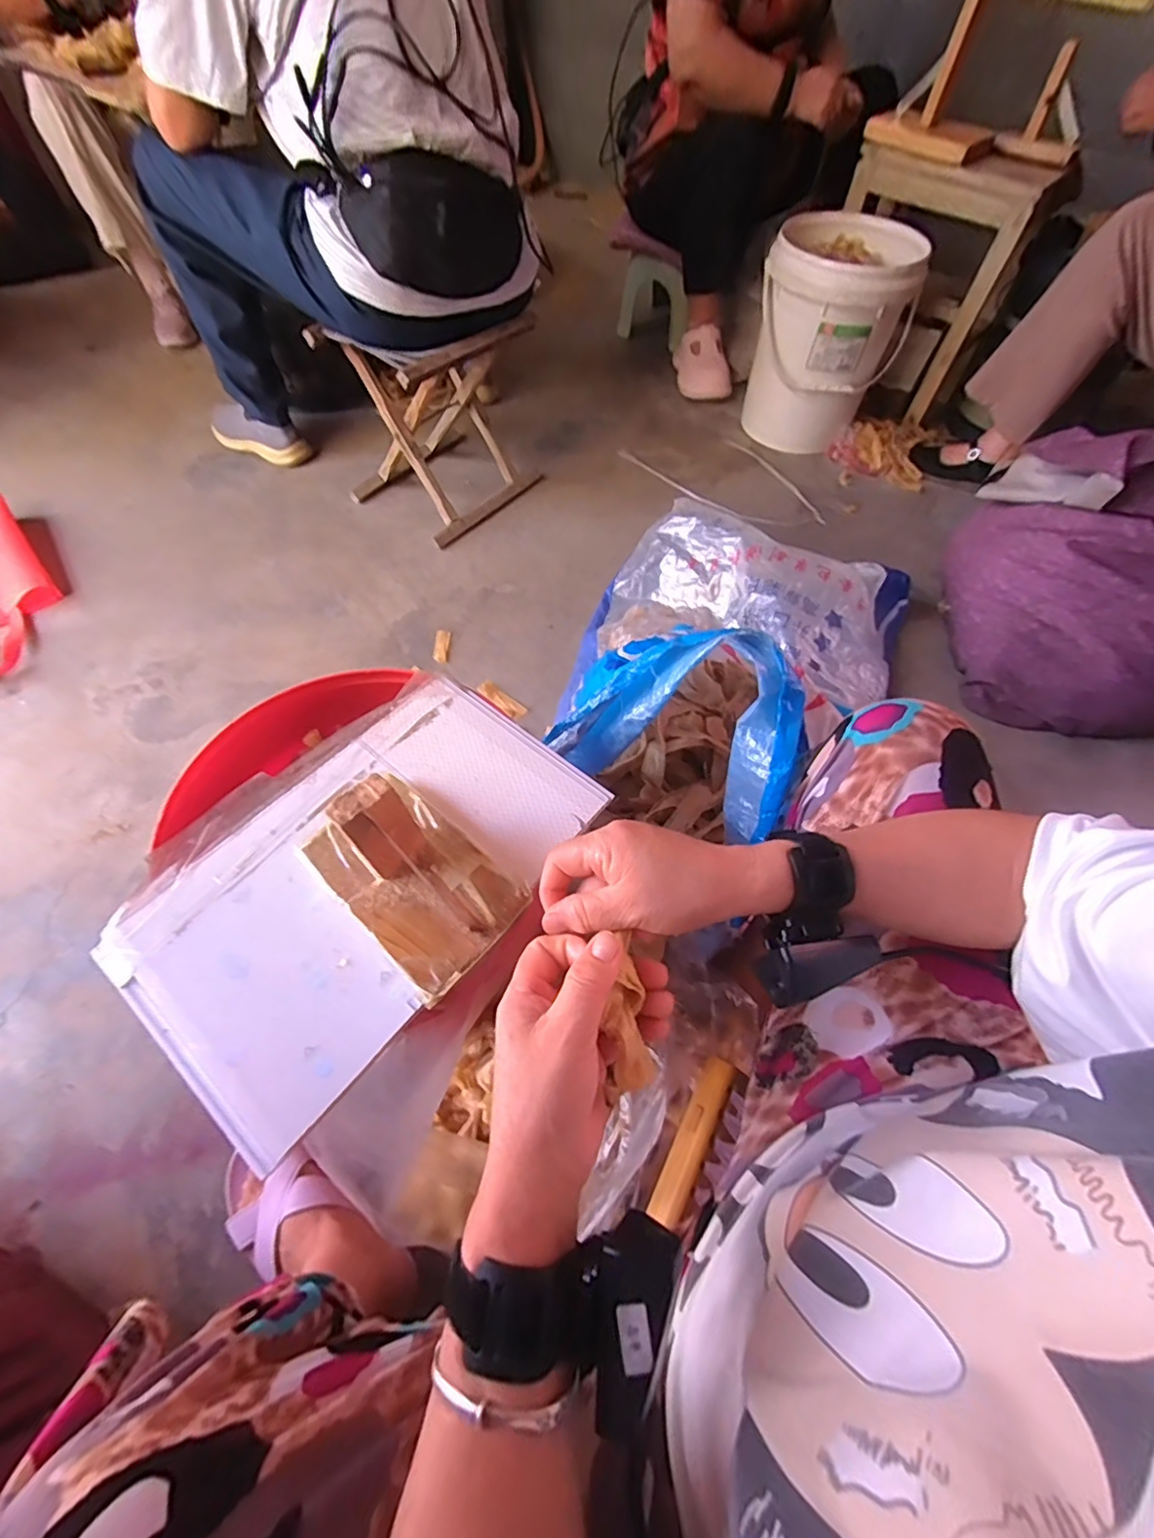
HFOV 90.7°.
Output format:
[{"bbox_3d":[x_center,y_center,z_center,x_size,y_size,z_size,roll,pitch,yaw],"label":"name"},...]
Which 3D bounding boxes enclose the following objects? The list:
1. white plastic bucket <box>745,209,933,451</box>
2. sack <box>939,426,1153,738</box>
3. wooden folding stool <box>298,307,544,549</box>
[{"bbox_3d":[0.549,-0.943,1.271,0.284,0.358,0.307,1,59,-1],"label":"white plastic bucket"},{"bbox_3d":[0.887,-0.319,0.932,0.424,0.314,0.454,1,59,-2],"label":"sack"},{"bbox_3d":[-0.268,-0.687,1.106,0.266,0.312,0.307,33,63,16],"label":"wooden folding stool"}]

